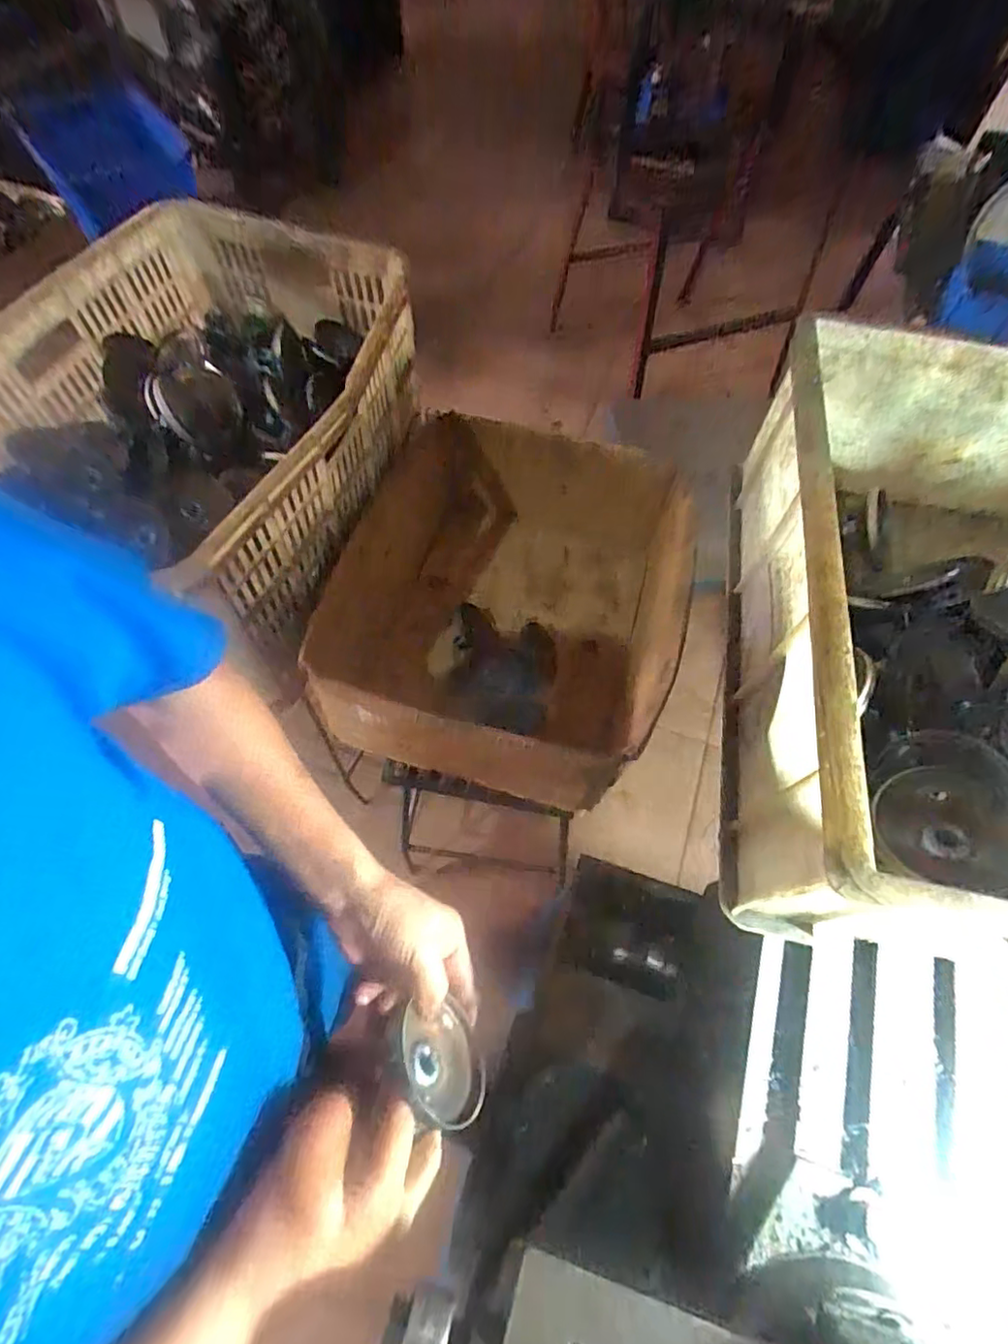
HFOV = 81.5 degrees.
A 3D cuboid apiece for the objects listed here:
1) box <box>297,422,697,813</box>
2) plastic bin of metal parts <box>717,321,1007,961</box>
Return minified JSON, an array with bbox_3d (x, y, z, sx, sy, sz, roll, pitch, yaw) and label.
[{"bbox_3d":[0.006,-0.078,0.808,0.412,0.282,0.499,12,62,4],"label":"box"},{"bbox_3d":[0.357,-0.024,0.431,0.330,0.169,0.446,12,62,4],"label":"plastic bin of metal parts"}]

